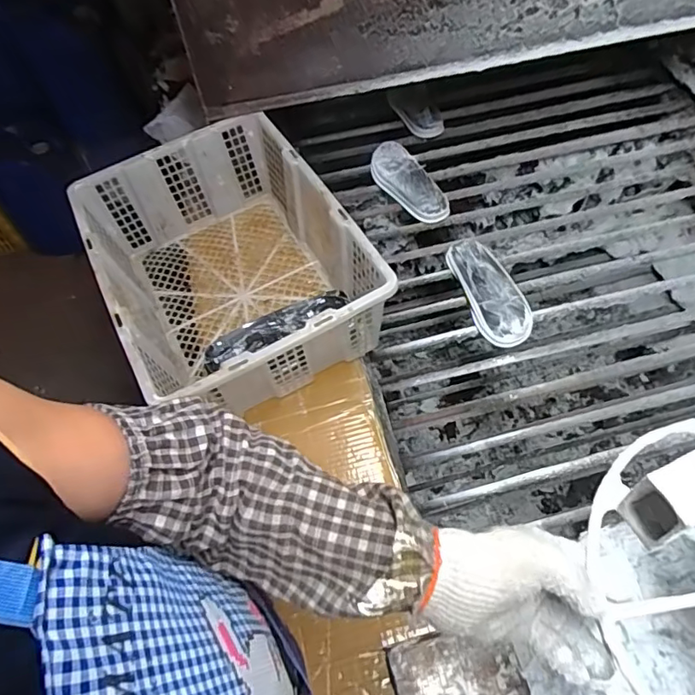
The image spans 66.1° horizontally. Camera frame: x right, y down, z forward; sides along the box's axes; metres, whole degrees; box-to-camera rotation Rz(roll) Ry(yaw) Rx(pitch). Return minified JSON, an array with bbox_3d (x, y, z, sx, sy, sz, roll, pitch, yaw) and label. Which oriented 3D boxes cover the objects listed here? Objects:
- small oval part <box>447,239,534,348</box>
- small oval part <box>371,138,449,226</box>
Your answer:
[{"bbox_3d":[0.247,-0.096,0.919,0.094,0.040,0.222,-12,58,-3],"label":"small oval part"},{"bbox_3d":[0.119,-0.332,1.086,0.091,0.051,0.223,-28,60,-13],"label":"small oval part"}]

